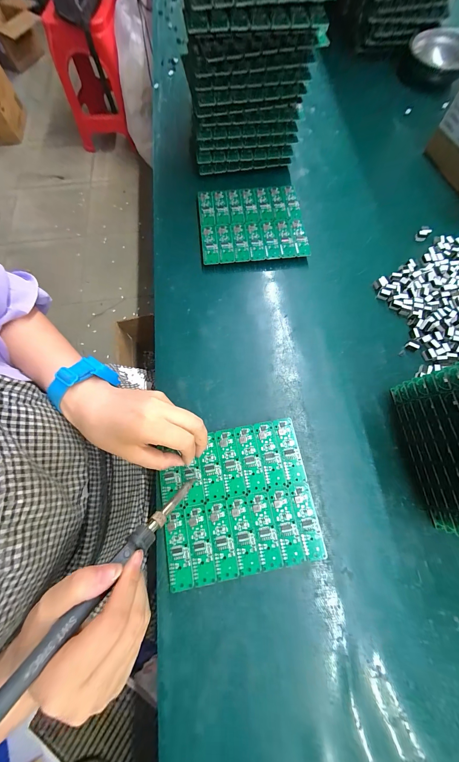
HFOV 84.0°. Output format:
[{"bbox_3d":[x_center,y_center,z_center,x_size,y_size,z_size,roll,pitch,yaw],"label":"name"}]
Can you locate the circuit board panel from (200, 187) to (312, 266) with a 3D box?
[{"bbox_3d":[0.033,-0.231,0.377,0.150,0.017,0.129,-6,72,-1],"label":"circuit board panel"}]

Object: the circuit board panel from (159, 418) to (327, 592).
[{"bbox_3d":[0.007,0.119,0.260,0.147,0.004,0.136,-10,72,-2],"label":"circuit board panel"}]

